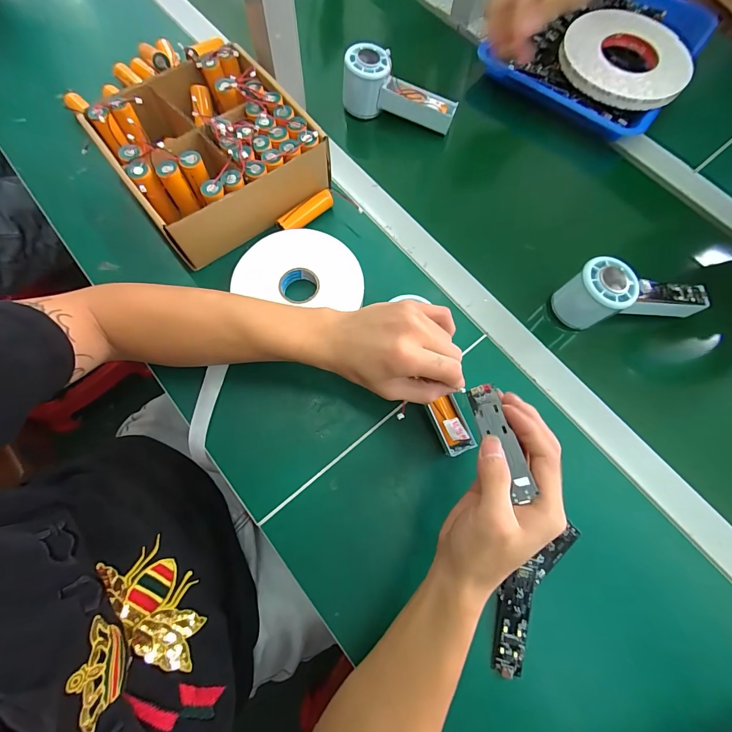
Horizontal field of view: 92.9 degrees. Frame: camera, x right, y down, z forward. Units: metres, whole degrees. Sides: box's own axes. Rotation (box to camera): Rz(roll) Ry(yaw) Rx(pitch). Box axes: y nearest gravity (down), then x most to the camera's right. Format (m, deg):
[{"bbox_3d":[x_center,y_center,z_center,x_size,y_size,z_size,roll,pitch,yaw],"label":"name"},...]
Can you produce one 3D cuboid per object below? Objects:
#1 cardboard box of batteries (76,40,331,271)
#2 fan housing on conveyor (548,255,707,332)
[{"bbox_3d":[-0.170,-0.239,0.382,0.185,0.066,0.198,-37,77,-12],"label":"cardboard box of batteries"},{"bbox_3d":[0.284,-0.079,0.370,0.153,0.056,0.051,-6,72,-3],"label":"fan housing on conveyor"}]

